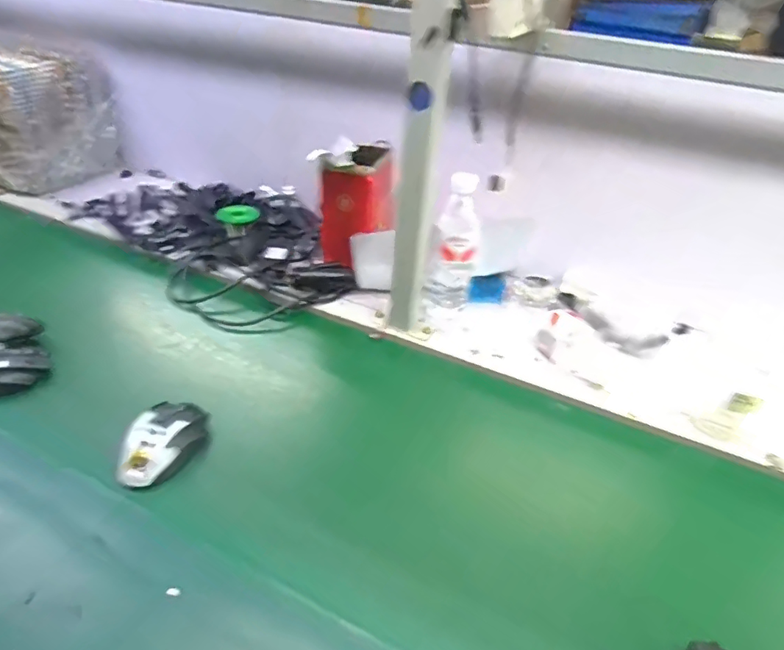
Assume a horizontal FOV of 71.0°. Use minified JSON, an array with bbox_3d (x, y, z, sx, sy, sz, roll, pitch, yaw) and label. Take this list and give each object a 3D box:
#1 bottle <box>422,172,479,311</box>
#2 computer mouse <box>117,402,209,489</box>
[{"bbox_3d":[0.090,-0.105,0.821,0.067,0.220,0.055,10,35,6],"label":"bottle"},{"bbox_3d":[-0.258,0.132,0.621,0.071,0.039,0.113,15,36,15],"label":"computer mouse"}]

